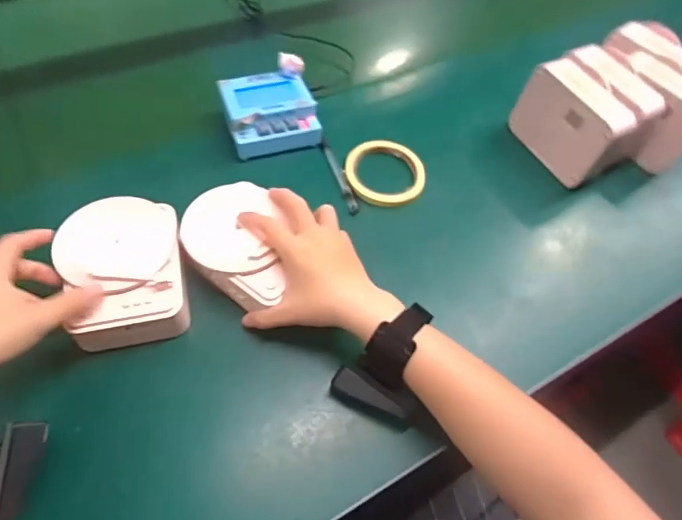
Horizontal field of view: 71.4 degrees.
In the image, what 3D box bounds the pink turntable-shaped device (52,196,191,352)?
[{"bbox_3d":[-0.196,0.010,0.435,0.099,0.042,0.132,-11,58,-12],"label":"pink turntable-shaped device"}]

